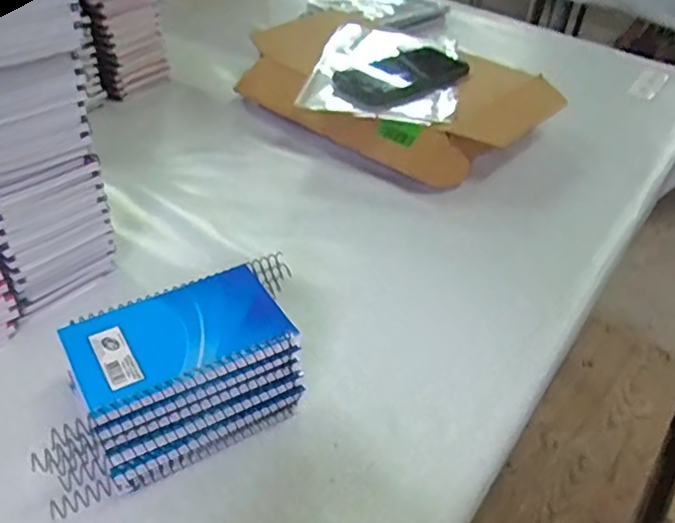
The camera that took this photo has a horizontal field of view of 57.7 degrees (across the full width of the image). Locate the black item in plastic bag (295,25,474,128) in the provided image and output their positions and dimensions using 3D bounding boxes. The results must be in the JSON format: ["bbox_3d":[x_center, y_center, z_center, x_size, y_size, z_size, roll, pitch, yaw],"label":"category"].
[{"bbox_3d":[0.064,-0.238,0.752,0.176,0.037,0.235,11,40,6],"label":"black item in plastic bag"}]

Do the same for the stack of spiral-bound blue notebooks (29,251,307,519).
[{"bbox_3d":[-0.107,0.078,0.402,0.166,0.079,0.096,-21,45,-28],"label":"stack of spiral-bound blue notebooks"}]

